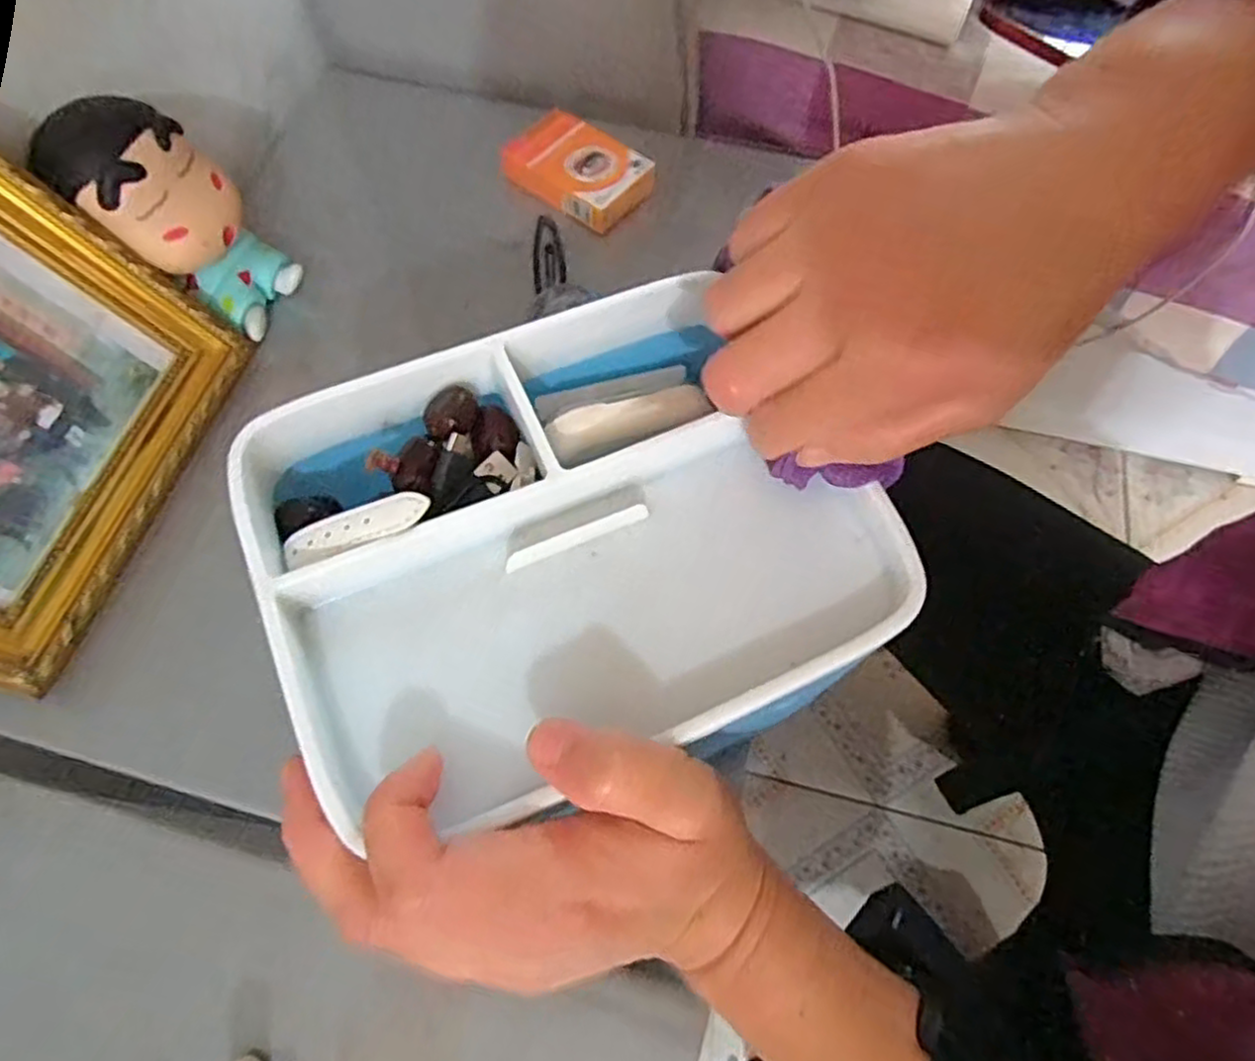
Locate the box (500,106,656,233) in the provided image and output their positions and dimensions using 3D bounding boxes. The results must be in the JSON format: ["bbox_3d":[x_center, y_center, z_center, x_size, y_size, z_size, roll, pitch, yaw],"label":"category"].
[{"bbox_3d":[-0.032,-0.237,0.474,0.093,0.025,0.059,34,68,15],"label":"box"}]

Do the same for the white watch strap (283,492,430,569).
[{"bbox_3d":[-0.090,0.000,0.236,0.052,0.004,0.014,-18,65,6],"label":"white watch strap"}]

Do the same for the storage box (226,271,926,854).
[{"bbox_3d":[-0.019,0.003,0.251,0.195,0.040,0.162,-22,66,-11],"label":"storage box"}]

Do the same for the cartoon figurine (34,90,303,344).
[{"bbox_3d":[-0.231,-0.163,0.378,0.046,0.124,0.067,-12,63,18],"label":"cartoon figurine"}]

